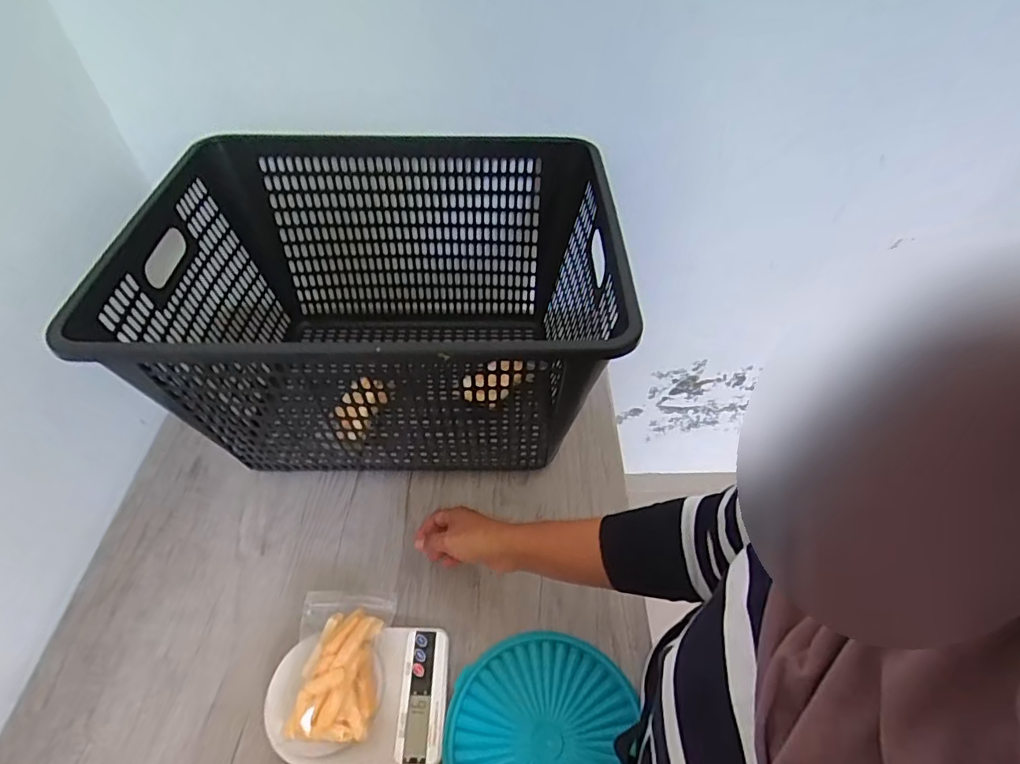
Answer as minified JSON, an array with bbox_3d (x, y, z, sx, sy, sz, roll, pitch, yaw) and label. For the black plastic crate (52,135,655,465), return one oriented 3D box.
[{"bbox_3d":[-0.156,-0.094,0.735,0.534,0.322,0.434,0,49,-1],"label":"black plastic crate"}]

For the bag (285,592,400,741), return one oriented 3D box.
[{"bbox_3d":[-0.177,0.285,0.542,0.091,0.033,0.136,2,49,0],"label":"bag"}]

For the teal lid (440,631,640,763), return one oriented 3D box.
[{"bbox_3d":[0.030,0.365,0.541,0.186,0.020,0.193,1,49,-1],"label":"teal lid"}]

